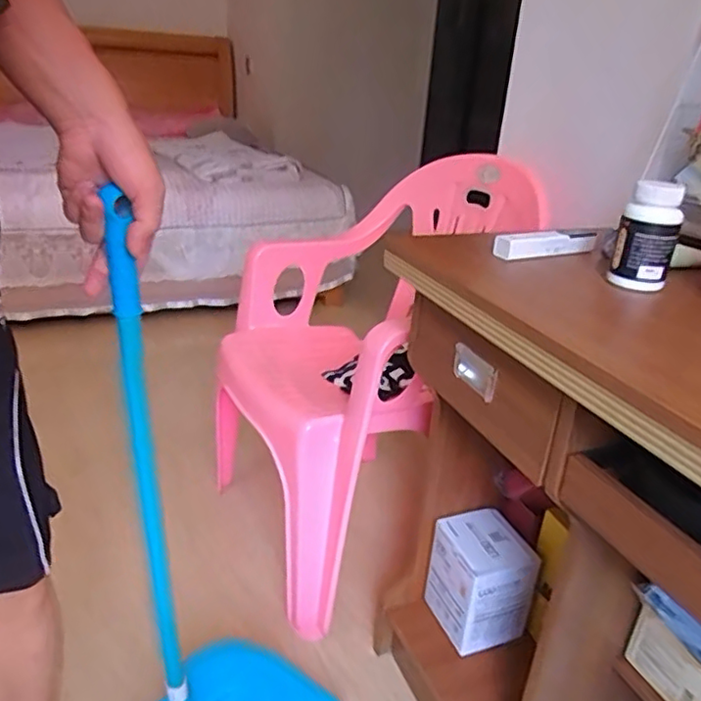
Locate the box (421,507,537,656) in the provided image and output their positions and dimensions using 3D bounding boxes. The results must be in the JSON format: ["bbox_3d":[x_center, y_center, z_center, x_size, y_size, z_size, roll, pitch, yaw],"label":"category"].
[{"bbox_3d":[0.204,0.366,0.998,0.123,0.167,0.141,-9,28,-26],"label":"box"}]

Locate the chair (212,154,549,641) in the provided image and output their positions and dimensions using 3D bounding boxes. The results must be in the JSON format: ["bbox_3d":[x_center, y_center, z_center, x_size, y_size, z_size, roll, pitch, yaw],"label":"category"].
[{"bbox_3d":[0.020,-0.002,1.273,0.546,0.717,0.545,-13,32,-33],"label":"chair"}]

